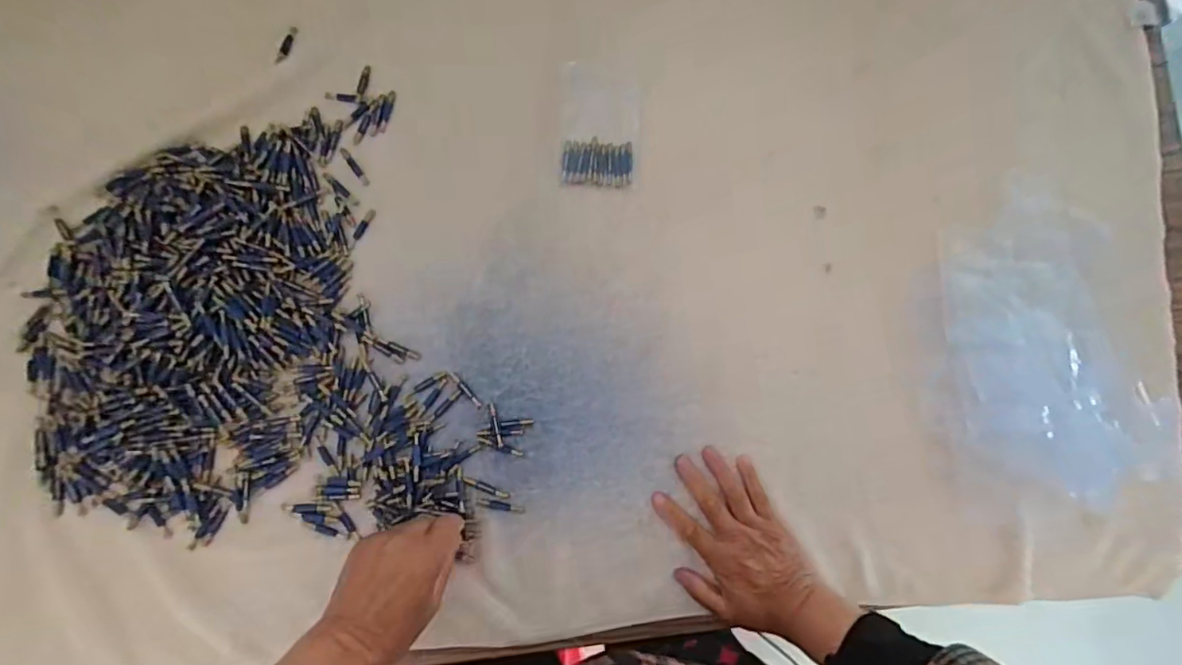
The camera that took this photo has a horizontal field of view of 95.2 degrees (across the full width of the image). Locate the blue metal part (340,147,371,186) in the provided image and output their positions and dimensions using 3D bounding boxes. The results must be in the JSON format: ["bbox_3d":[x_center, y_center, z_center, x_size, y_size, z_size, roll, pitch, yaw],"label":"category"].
[{"bbox_3d":[-0.215,-0.151,0.490,0.008,0.004,0.041,-34,88,-9],"label":"blue metal part"}]

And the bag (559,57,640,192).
[{"bbox_3d":[0.008,-0.200,0.516,0.074,0.013,0.121,-1,84,-6],"label":"bag"}]

